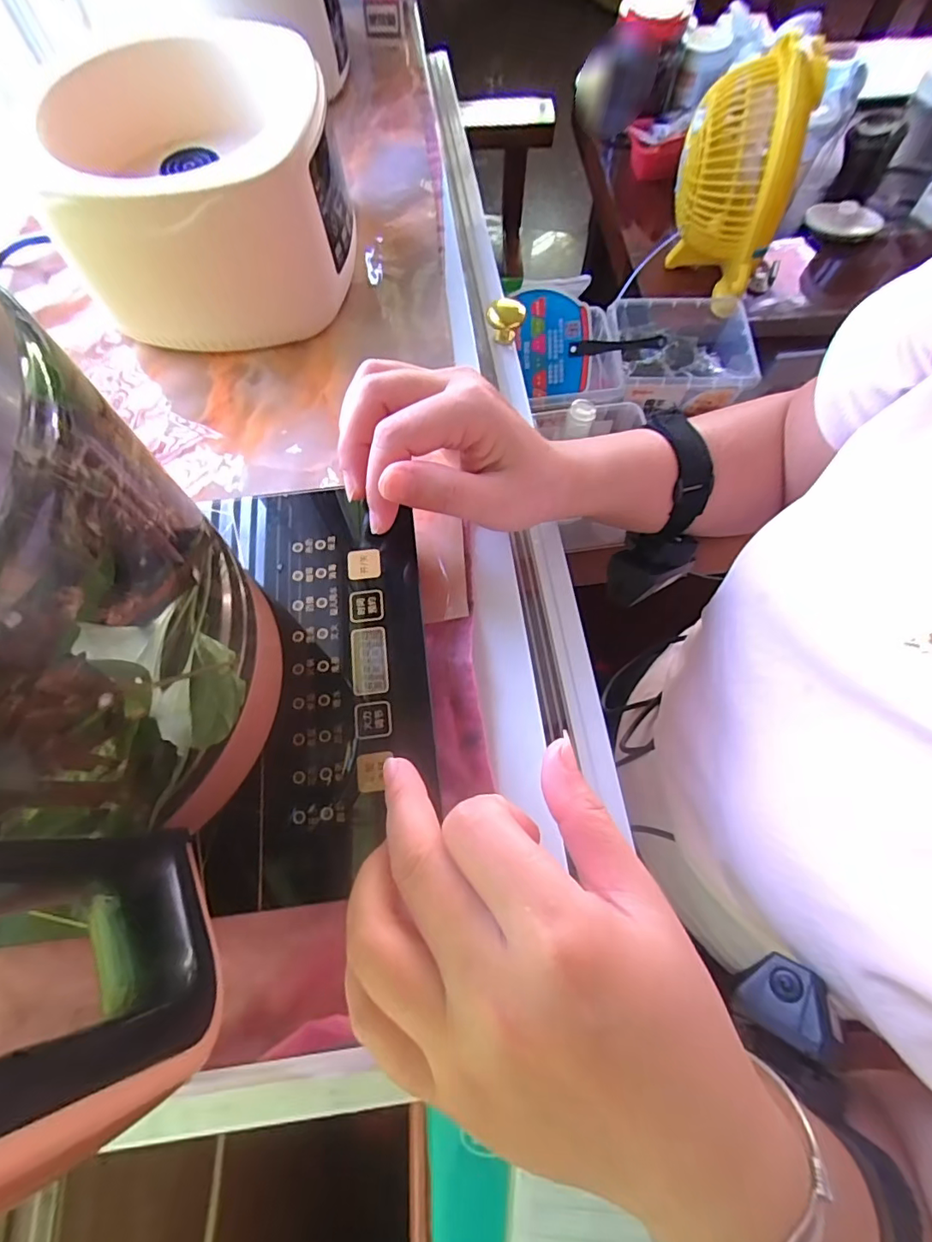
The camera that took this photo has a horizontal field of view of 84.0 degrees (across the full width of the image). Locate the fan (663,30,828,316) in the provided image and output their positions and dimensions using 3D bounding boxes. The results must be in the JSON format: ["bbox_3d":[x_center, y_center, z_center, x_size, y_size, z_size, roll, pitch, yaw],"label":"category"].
[{"bbox_3d":[0.375,-0.613,0.742,0.149,0.266,0.164,17,70,6],"label":"fan"}]

